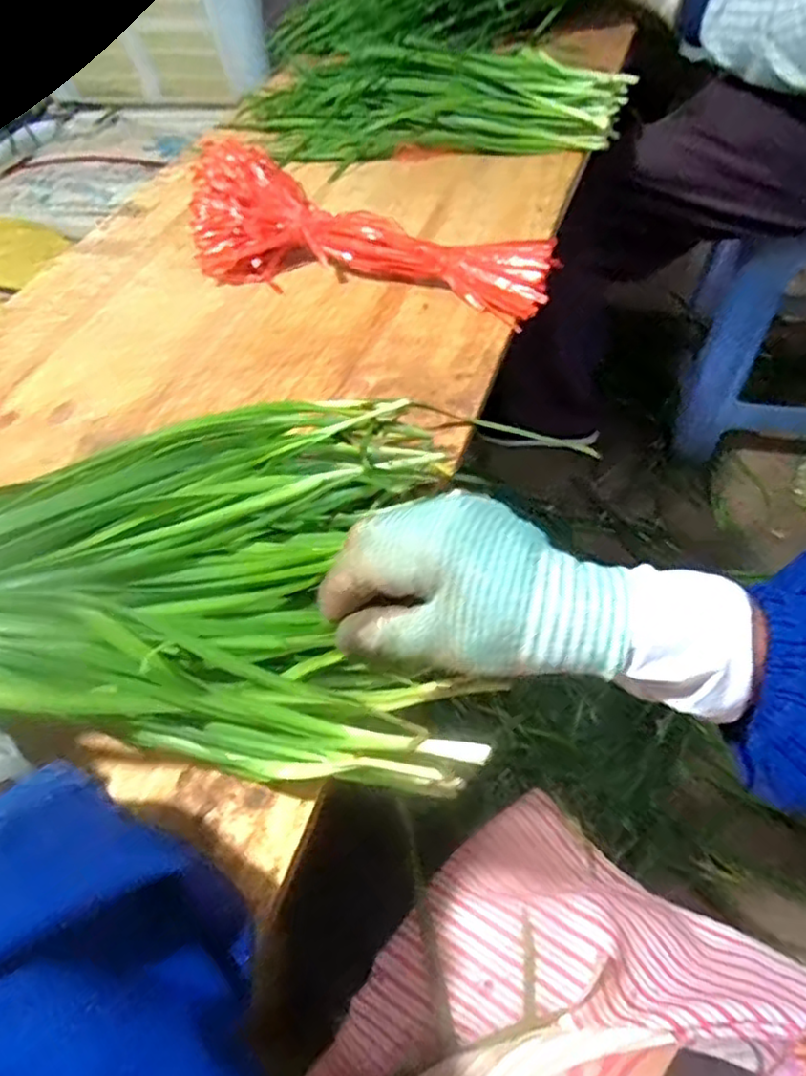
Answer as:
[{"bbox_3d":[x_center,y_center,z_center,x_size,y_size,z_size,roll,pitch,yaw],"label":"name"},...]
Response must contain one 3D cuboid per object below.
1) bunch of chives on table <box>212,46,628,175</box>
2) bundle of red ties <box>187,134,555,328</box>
[{"bbox_3d":[0.000,-0.469,0.723,0.455,0.062,0.157,13,54,16],"label":"bunch of chives on table"},{"bbox_3d":[-0.029,-0.252,0.545,0.313,0.078,0.093,14,55,17],"label":"bundle of red ties"}]

